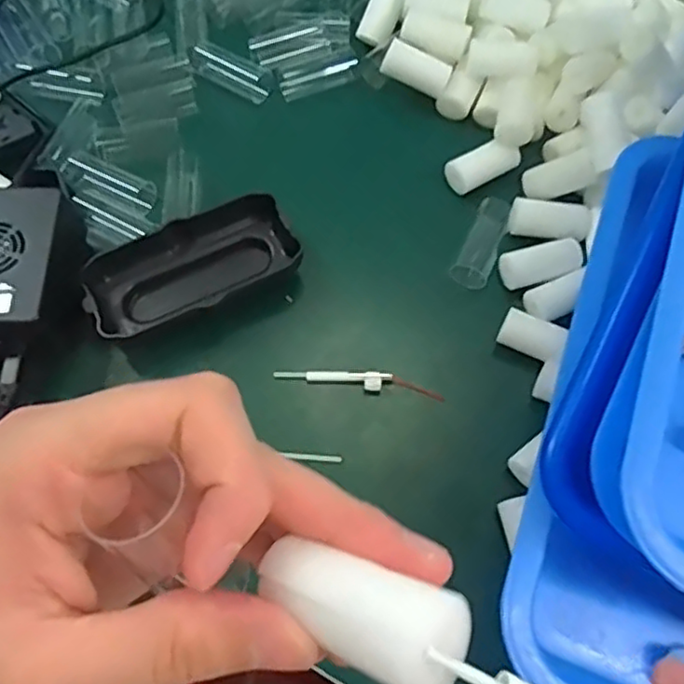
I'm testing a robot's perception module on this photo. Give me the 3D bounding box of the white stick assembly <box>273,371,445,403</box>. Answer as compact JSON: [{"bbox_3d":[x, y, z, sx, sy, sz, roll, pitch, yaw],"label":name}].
[{"bbox_3d":[0.009,0.021,0.344,0.087,0.012,0.010,6,67,2],"label":"white stick assembly"}]

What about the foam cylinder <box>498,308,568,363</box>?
[{"bbox_3d":[0.098,-0.001,0.345,0.032,0.020,0.019,30,69,11],"label":"foam cylinder"}]

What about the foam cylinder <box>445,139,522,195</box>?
[{"bbox_3d":[0.082,-0.104,0.388,0.042,0.021,0.019,-27,70,-12],"label":"foam cylinder"}]

